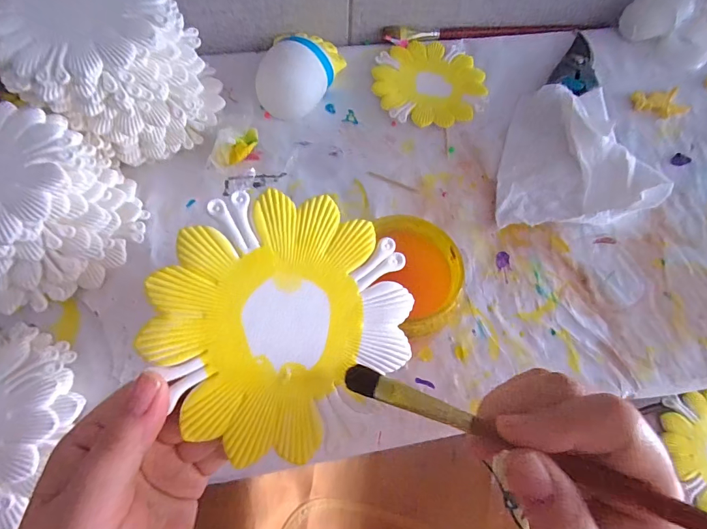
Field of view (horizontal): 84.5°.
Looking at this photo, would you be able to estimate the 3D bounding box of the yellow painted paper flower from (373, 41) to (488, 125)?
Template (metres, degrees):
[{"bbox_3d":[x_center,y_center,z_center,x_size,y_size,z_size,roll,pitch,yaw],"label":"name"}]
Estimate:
[{"bbox_3d":[0.085,-0.203,0.436,0.119,0.009,0.117,0,67,0],"label":"yellow painted paper flower"}]

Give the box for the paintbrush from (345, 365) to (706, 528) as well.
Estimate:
[{"bbox_3d":[0.119,0.086,0.118,0.284,0.006,0.011,16,66,27],"label":"paintbrush"}]

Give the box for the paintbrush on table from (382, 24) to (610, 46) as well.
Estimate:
[{"bbox_3d":[0.168,-0.278,0.464,0.265,0.016,0.025,-8,67,-4],"label":"paintbrush on table"}]

